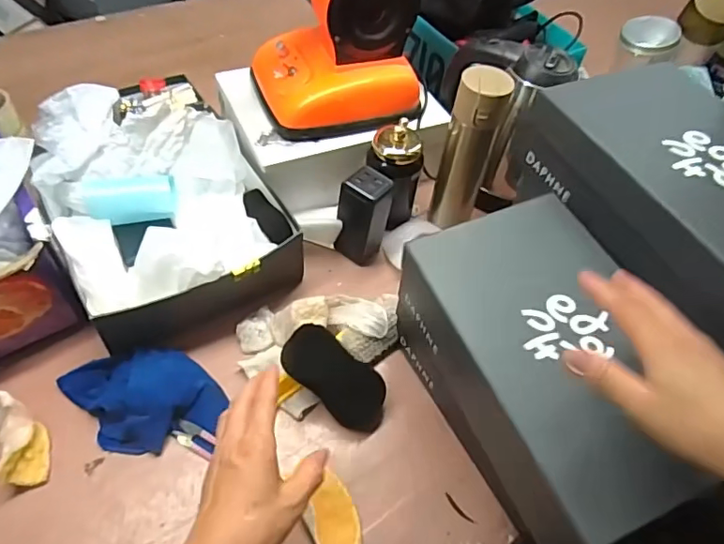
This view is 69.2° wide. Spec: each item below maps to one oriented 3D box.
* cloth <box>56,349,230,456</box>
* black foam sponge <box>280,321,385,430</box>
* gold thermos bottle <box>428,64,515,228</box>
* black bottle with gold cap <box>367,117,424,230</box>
[{"bbox_3d":[-0.243,0.136,0.573,0.172,0.036,0.112,-3,53,-8],"label":"cloth"},{"bbox_3d":[-0.028,0.119,0.593,0.067,0.010,0.137,-45,95,-4],"label":"black foam sponge"},{"bbox_3d":[0.140,-0.155,0.709,0.063,0.232,0.054,15,53,6],"label":"gold thermos bottle"},{"bbox_3d":[0.046,-0.136,0.723,0.063,0.148,0.061,3,53,-4],"label":"black bottle with gold cap"}]

